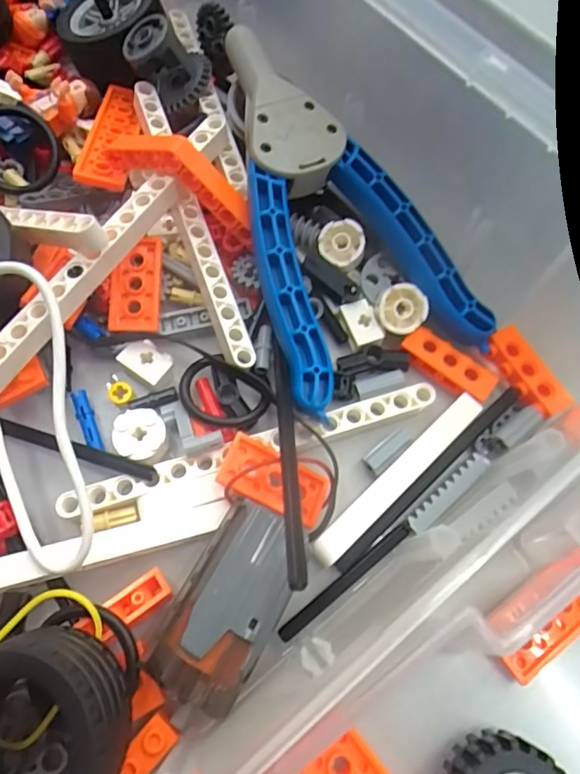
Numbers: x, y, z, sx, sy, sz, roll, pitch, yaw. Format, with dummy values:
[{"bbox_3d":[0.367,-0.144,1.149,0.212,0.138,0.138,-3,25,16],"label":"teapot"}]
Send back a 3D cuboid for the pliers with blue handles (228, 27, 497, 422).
[{"bbox_3d":[0.019,-0.061,0.173,0.068,0.017,0.132,-11,81,-12],"label":"pliers with blue handles"}]

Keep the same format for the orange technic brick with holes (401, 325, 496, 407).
[{"bbox_3d":[0.053,-0.008,0.172,0.031,0.006,0.011,35,71,12],"label":"orange technic brick with holes"}]

